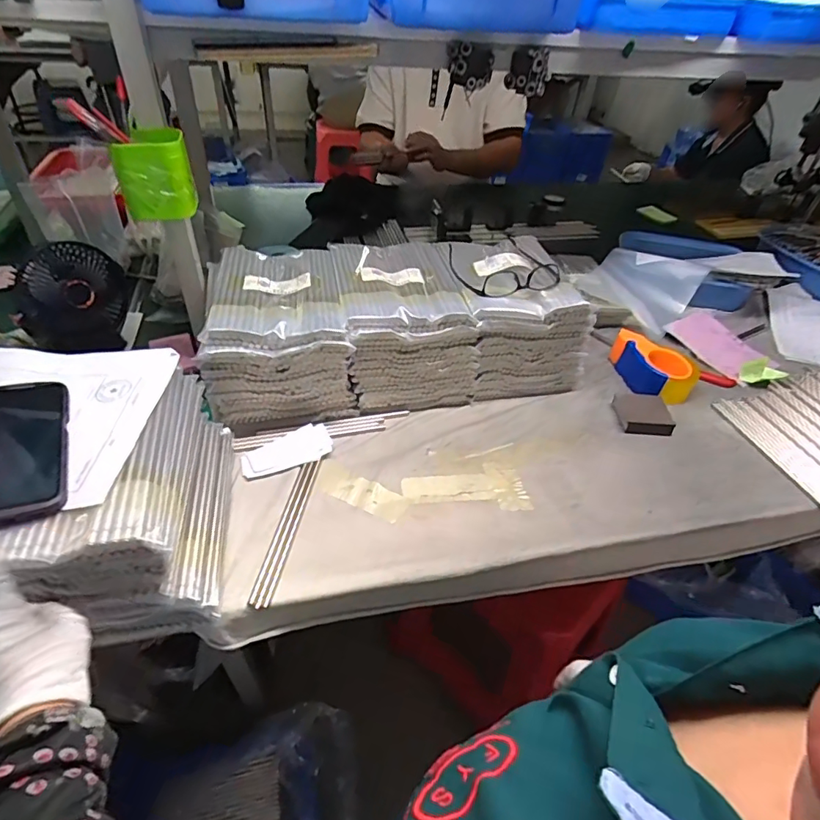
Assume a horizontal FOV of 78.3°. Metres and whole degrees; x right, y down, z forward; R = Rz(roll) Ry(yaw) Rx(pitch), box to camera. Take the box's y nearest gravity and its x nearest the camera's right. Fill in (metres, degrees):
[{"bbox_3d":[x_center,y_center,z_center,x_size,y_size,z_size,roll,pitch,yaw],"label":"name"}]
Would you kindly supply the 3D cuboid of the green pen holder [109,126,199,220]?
[{"bbox_3d":[-0.294,-0.273,0.586,0.078,0.081,0.072,-14,45,-18],"label":"green pen holder"}]

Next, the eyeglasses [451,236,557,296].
[{"bbox_3d":[0.145,-0.235,0.799,0.155,0.035,0.169,-9,44,-14],"label":"eyeglasses"}]

